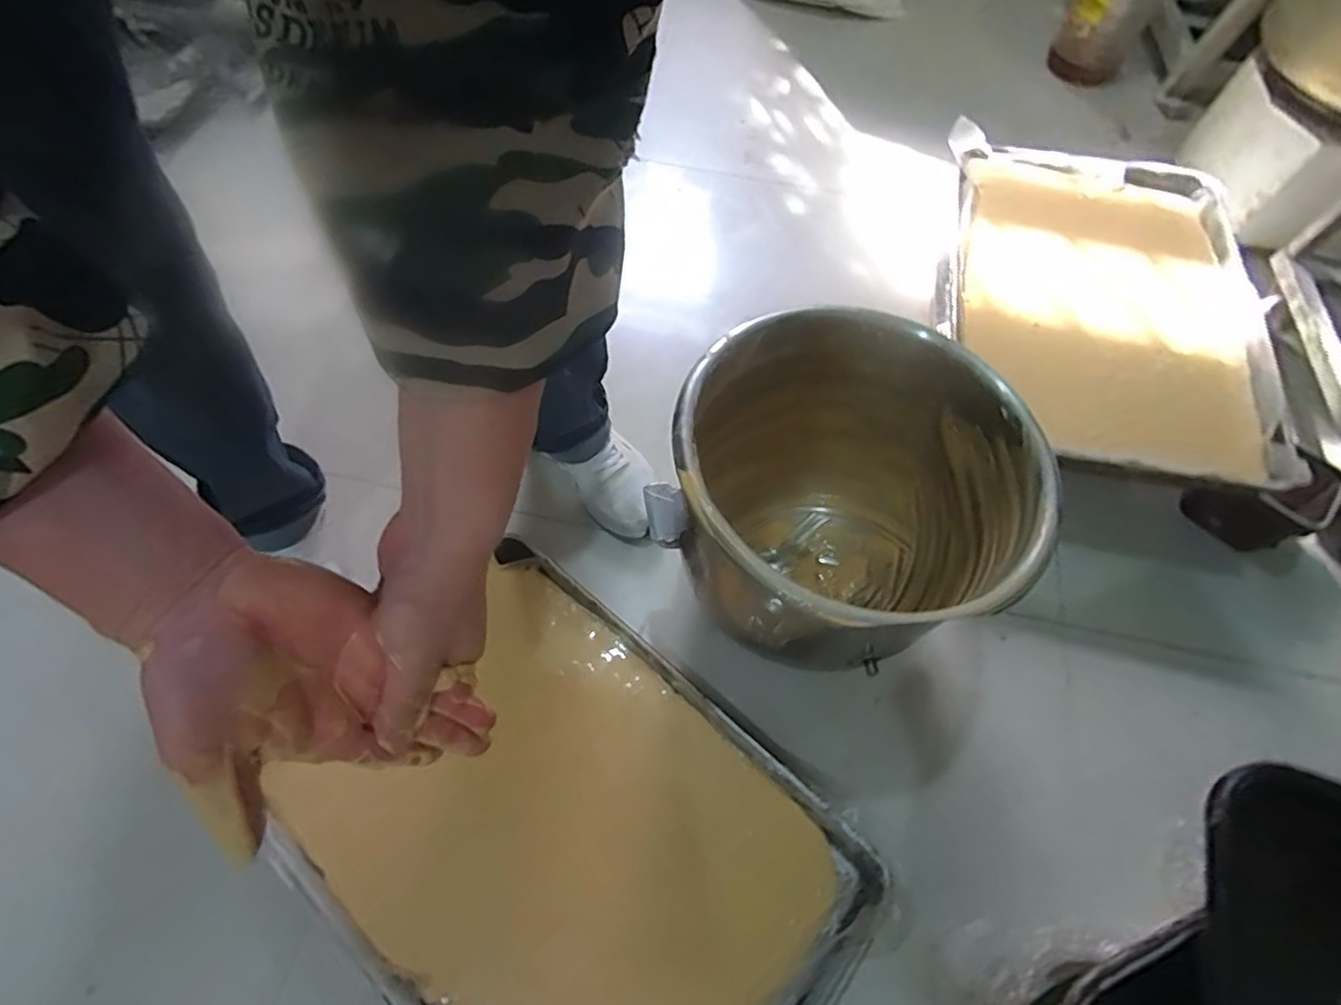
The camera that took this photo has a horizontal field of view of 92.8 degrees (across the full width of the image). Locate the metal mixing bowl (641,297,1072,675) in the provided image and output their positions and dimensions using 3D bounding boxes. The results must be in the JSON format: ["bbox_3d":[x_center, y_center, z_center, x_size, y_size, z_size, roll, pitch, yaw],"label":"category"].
[{"bbox_3d":[0.173,0.021,0.706,0.329,0.326,0.326,1,62,-2],"label":"metal mixing bowl"}]

